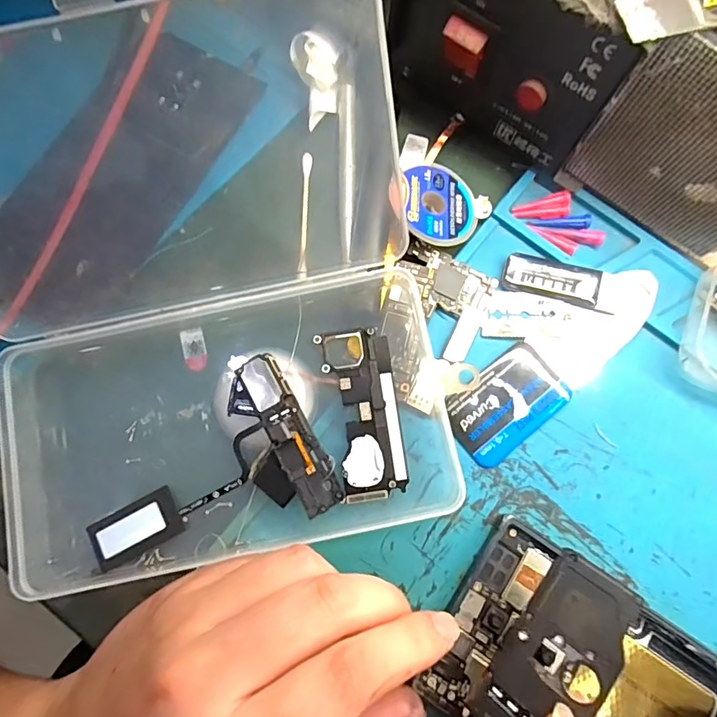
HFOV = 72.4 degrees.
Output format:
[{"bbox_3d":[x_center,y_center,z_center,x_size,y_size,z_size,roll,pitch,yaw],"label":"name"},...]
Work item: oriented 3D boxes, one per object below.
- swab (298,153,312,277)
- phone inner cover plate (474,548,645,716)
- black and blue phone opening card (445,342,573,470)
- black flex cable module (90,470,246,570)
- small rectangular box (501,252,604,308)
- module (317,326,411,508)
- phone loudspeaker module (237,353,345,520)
[{"bbox_3d":[-0.026,-0.072,0.240,0.004,0.004,0.066,2,76,-1],"label":"swab"},{"bbox_3d":[0.068,0.104,0.168,0.032,0.004,0.067,30,79,32],"label":"phone inner cover plate"},{"bbox_3d":[0.067,0.019,0.219,0.054,0.004,0.035,-38,80,-10],"label":"black and blue phone opening card"},{"bbox_3d":[-0.077,0.062,0.199,0.066,0.004,0.020,-27,78,-8],"label":"black flex cable module"},{"bbox_3d":[0.092,-0.038,0.232,0.044,0.006,0.021,15,76,2],"label":"small rectangular box"},{"bbox_3d":[0.003,0.023,0.205,0.027,0.004,0.069,-10,81,-3],"label":"module"},{"bbox_3d":[-0.028,0.030,0.201,0.017,0.006,0.067,-29,78,-8],"label":"phone loudspeaker module"}]

